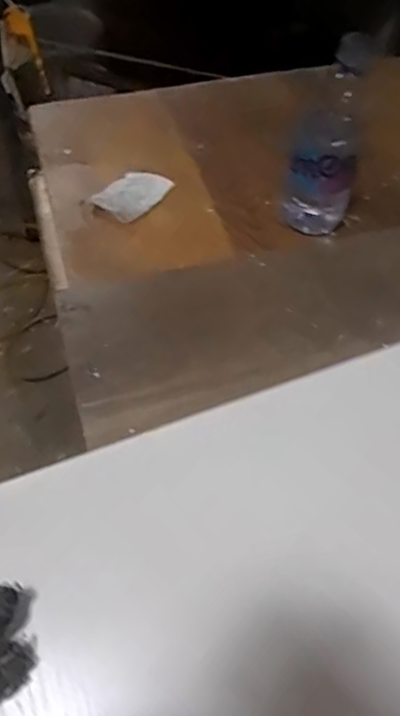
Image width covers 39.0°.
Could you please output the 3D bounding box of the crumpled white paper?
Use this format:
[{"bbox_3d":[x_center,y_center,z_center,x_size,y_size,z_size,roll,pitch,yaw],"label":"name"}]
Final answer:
[{"bbox_3d":[-0.073,-0.180,0.616,0.057,0.008,0.081,38,61,19],"label":"crumpled white paper"}]

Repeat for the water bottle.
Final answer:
[{"bbox_3d":[0.125,-0.204,0.543,0.065,0.186,0.058,18,56,7],"label":"water bottle"}]

